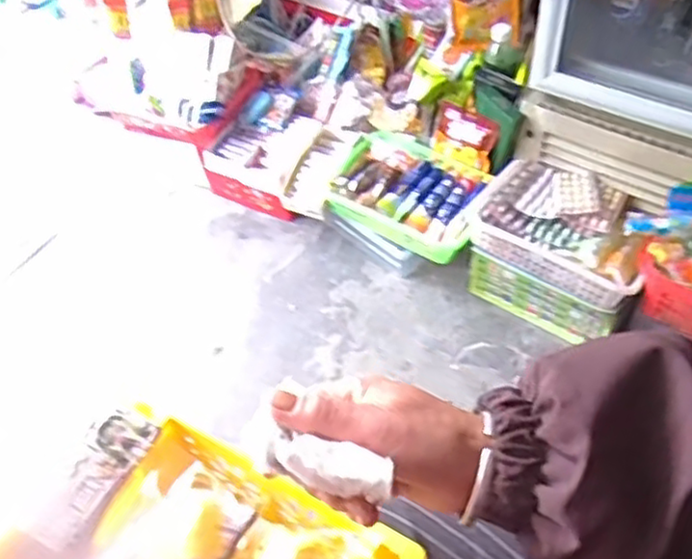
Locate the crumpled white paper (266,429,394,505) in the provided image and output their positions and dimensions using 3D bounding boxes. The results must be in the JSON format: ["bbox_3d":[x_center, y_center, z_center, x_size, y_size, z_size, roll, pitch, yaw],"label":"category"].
[{"bbox_3d":[-0.011,0.090,0.347,0.065,0.014,0.023,11,51,22],"label":"crumpled white paper"}]

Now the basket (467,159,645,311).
[{"bbox_3d":[0.343,-0.084,1.098,0.266,0.072,0.182,27,57,25],"label":"basket"}]

